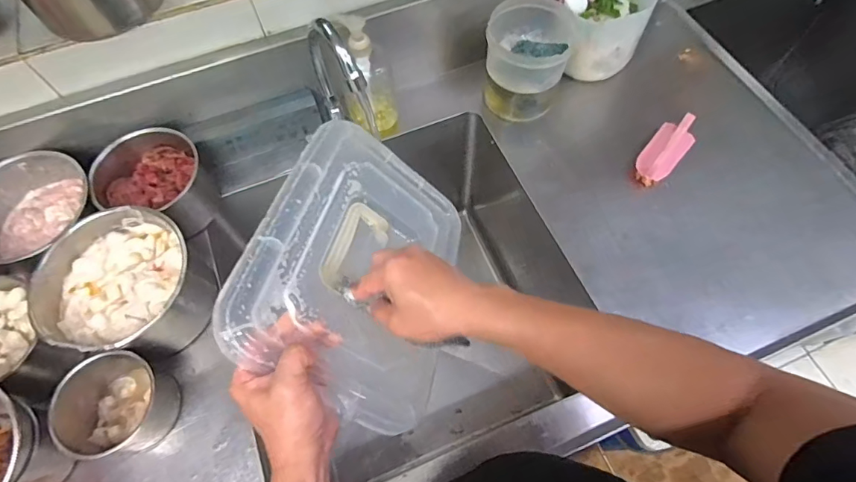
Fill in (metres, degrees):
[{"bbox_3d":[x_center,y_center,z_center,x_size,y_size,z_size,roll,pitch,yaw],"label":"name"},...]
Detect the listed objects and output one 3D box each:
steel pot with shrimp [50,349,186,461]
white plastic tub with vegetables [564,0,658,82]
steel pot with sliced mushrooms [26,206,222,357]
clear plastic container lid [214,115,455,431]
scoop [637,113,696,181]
[{"bbox_3d":[-0.380,0.200,0.568,0.098,0.089,0.109,-8,64,-2],"label":"steel pot with shrimp"},{"bbox_3d":[0.303,-0.382,0.816,0.144,0.133,0.135,-1,64,1],"label":"white plastic tub with vegetables"},{"bbox_3d":[-0.396,0.058,0.616,0.176,0.103,0.181,-1,64,1],"label":"steel pot with sliced mushrooms"},{"bbox_3d":[-0.068,0.017,0.514,0.228,0.030,0.319,41,42,-25],"label":"clear plastic container lid"},{"bbox_3d":[0.395,-0.153,0.762,0.058,0.035,0.124,37,71,18],"label":"scoop"}]

